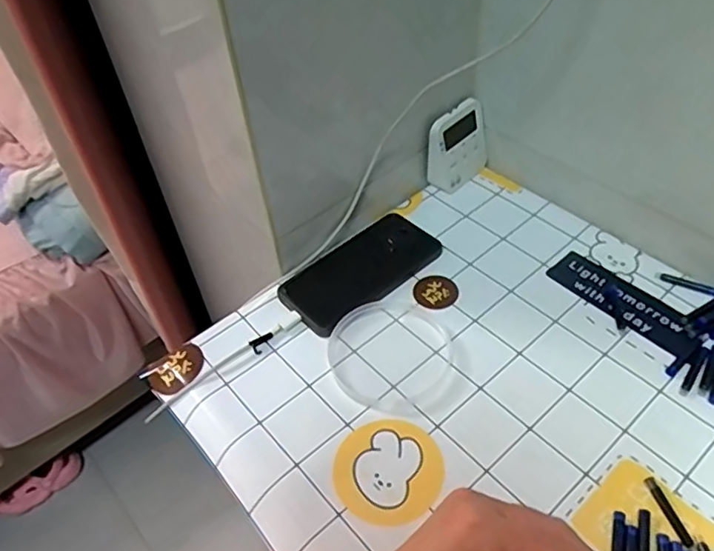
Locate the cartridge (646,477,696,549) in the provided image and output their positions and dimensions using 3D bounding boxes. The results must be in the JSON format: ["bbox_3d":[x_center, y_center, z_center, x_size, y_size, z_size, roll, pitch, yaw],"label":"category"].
[{"bbox_3d":[0.207,0.156,0.393,0.008,0.004,0.047,-13,48,-7],"label":"cartridge"}]

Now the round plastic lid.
[{"bbox_3d":[0.029,0.062,0.494,0.098,0.007,0.101,-3,47,3],"label":"round plastic lid"}]

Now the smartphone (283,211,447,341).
[{"bbox_3d":[0.004,-0.005,0.555,0.150,0.010,0.075,-36,54,-25],"label":"smartphone"}]

